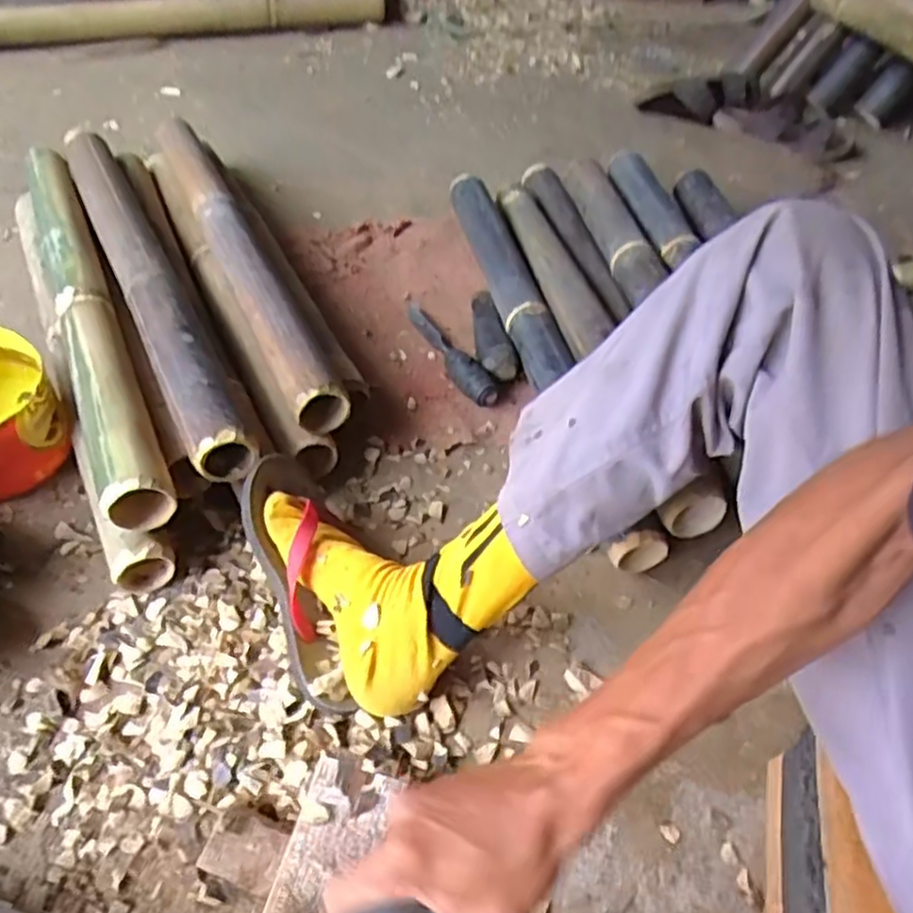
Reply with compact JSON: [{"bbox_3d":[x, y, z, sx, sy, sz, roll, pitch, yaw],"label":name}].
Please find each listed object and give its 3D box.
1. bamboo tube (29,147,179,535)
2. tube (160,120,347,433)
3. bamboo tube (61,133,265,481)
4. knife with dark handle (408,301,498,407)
[{"bbox_3d":[-0.404,-0.177,0.778,0.055,0.048,0.633,-17,52,-21],"label":"bamboo tube"},{"bbox_3d":[-0.269,-0.273,0.874,0.064,0.050,0.664,-17,52,-21],"label":"tube"},{"bbox_3d":[-0.355,-0.212,0.810,0.063,0.050,0.634,-20,53,-23],"label":"bamboo tube"},{"bbox_3d":[-0.007,-0.137,0.875,0.045,0.038,0.213,-15,51,-19],"label":"knife with dark handle"}]

